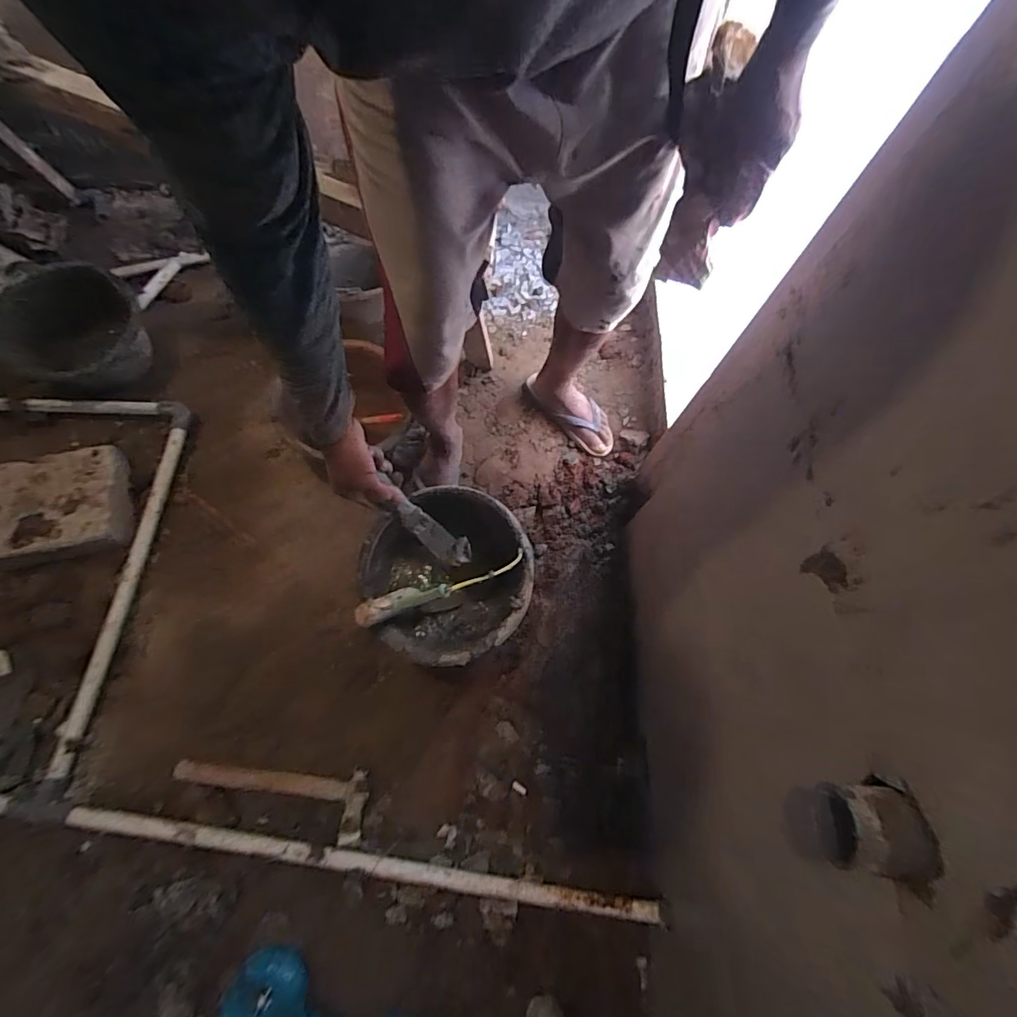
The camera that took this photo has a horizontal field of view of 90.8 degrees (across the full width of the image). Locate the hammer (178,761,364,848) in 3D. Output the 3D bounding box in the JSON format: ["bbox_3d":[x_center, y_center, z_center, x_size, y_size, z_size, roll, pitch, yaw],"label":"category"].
[{"bbox_3d":[-0.417,0.505,0.866,0.332,0.038,0.107,3,67,-2],"label":"hammer"}]

